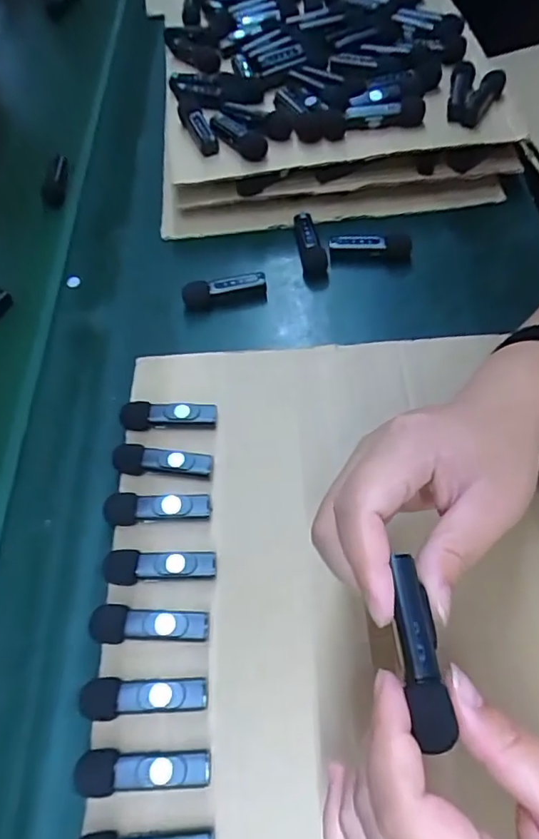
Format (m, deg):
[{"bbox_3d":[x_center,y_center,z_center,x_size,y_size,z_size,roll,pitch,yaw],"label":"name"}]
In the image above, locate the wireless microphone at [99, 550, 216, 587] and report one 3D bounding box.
[{"bbox_3d":[-0.064,0.086,0.306,0.063,0.016,0.018,-3,60,2],"label":"wireless microphone"}]

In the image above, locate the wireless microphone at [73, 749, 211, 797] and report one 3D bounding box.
[{"bbox_3d":[-0.061,0.170,0.256,0.063,0.016,0.018,-2,60,3],"label":"wireless microphone"}]

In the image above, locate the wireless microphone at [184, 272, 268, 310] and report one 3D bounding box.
[{"bbox_3d":[-0.035,-0.101,0.418,0.065,0.019,0.019,-11,60,-3],"label":"wireless microphone"}]

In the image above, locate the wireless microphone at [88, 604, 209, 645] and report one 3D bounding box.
[{"bbox_3d":[-0.065,0.113,0.289,0.064,0.016,0.019,2,60,5],"label":"wireless microphone"}]

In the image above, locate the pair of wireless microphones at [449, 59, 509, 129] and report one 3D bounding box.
[{"bbox_3d":[0.168,-0.271,0.440,0.043,0.016,0.062,21,66,18],"label":"pair of wireless microphones"}]

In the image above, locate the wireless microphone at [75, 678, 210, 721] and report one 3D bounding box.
[{"bbox_3d":[-0.064,0.144,0.272,0.064,0.015,0.019,-2,60,3],"label":"wireless microphone"}]

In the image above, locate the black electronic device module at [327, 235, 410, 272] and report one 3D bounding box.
[{"bbox_3d":[0.082,-0.136,0.429,0.065,0.017,0.024,2,60,5],"label":"black electronic device module"}]

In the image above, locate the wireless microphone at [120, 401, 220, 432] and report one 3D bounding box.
[{"bbox_3d":[-0.068,-0.002,0.355,0.063,0.017,0.016,-2,60,2],"label":"wireless microphone"}]

